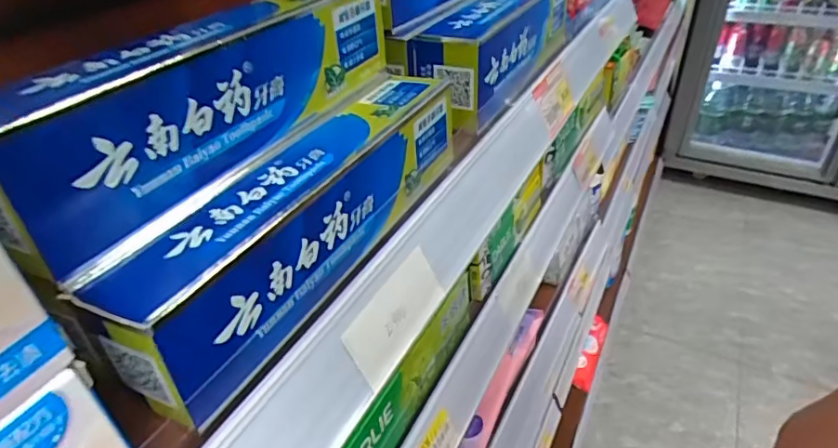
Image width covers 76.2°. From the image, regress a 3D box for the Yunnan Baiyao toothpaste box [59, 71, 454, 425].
[{"bbox_3d":[-0.037,-0.010,0.211,0.038,0.044,0.186,15,40,24],"label":"Yunnan Baiyao toothpaste box"}]

